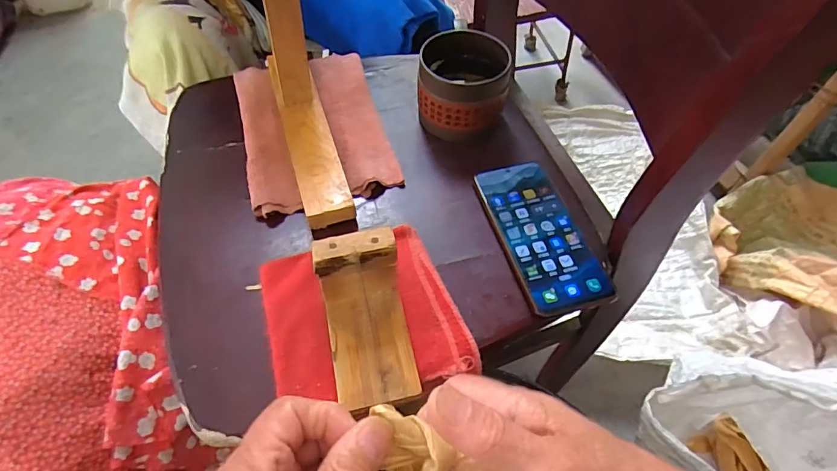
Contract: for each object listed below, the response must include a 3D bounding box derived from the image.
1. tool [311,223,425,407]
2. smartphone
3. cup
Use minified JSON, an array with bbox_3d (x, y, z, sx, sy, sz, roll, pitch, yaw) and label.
[{"bbox_3d":[-0.038,0.059,0.339,0.061,0.067,0.106,-9,56,-7],"label":"tool"},{"bbox_3d":[0.113,-0.003,0.437,0.076,0.009,0.159,-14,57,-10],"label":"smartphone"},{"bbox_3d":[0.048,-0.159,0.506,0.096,0.073,0.091,4,56,2],"label":"cup"}]

